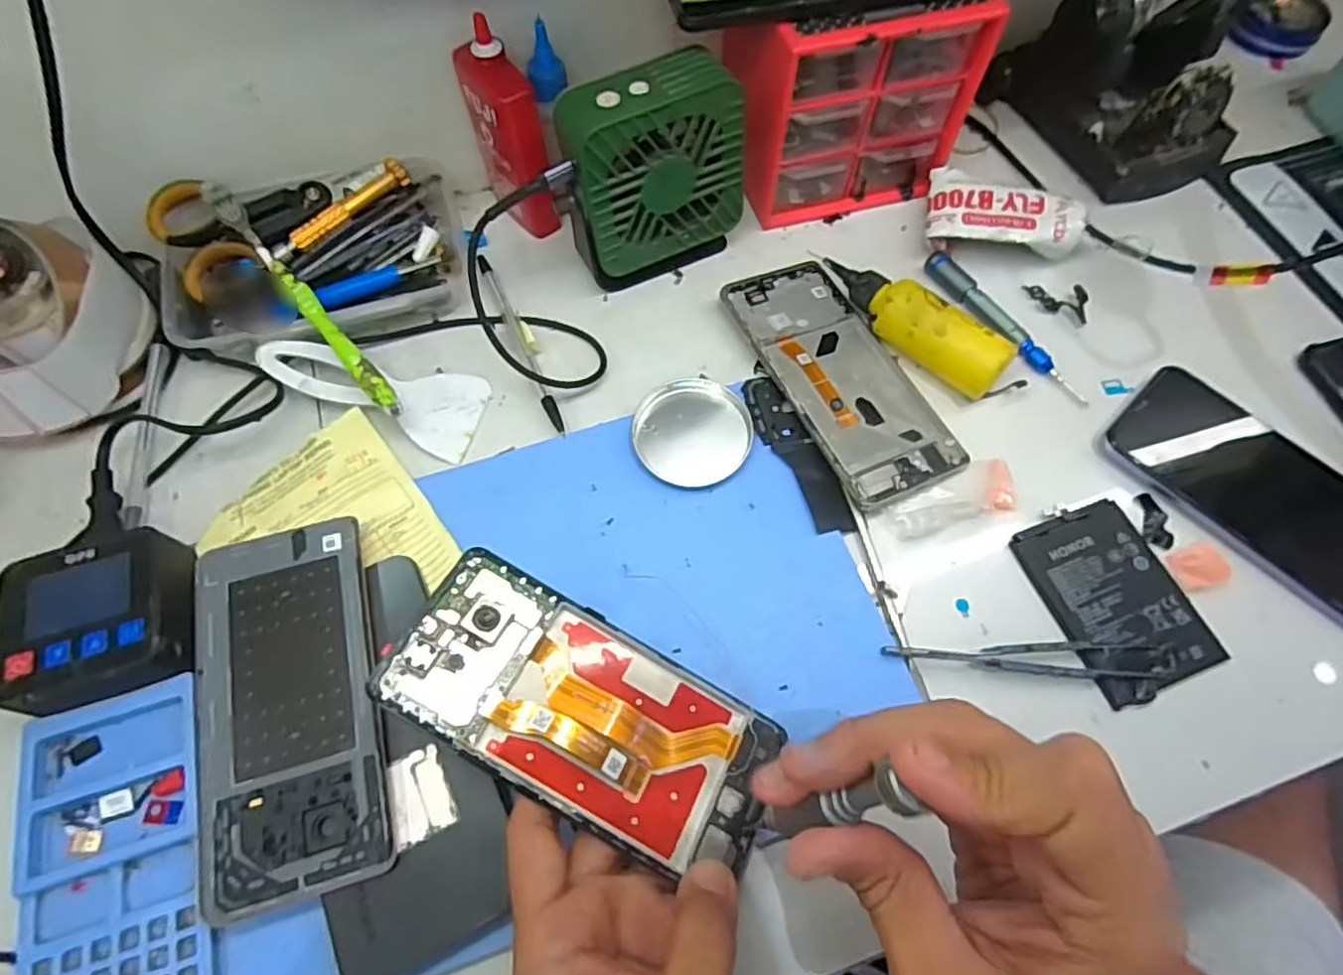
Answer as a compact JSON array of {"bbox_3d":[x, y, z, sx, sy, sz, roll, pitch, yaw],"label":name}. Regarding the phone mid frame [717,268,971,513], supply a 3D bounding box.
[{"bbox_3d":[0.099,-0.068,0.391,0.077,0.010,0.161,-23,67,-12],"label":"phone mid frame"}]

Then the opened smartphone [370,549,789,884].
[{"bbox_3d":[-0.034,0.092,0.278,0.158,0.008,0.074,31,56,0],"label":"opened smartphone"}]

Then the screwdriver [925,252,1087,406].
[{"bbox_3d":[0.202,-0.099,0.408,0.017,0.012,0.126,-34,70,-16],"label":"screwdriver"}]

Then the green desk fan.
[{"bbox_3d":[-0.012,-0.176,0.387,0.104,0.114,0.041,-23,67,-12],"label":"green desk fan"}]

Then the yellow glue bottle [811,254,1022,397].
[{"bbox_3d":[0.137,-0.097,0.395,0.121,0.033,0.030,40,70,16],"label":"yellow glue bottle"}]

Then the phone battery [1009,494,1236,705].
[{"bbox_3d":[0.224,0.054,0.339,0.068,0.007,0.091,-18,66,-10],"label":"phone battery"}]

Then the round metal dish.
[{"bbox_3d":[0.012,-0.030,0.371,0.063,0.008,0.063,1,65,-1],"label":"round metal dish"}]

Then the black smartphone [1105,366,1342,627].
[{"bbox_3d":[0.321,0.006,0.359,0.164,0.012,0.076,42,71,17],"label":"black smartphone"}]

